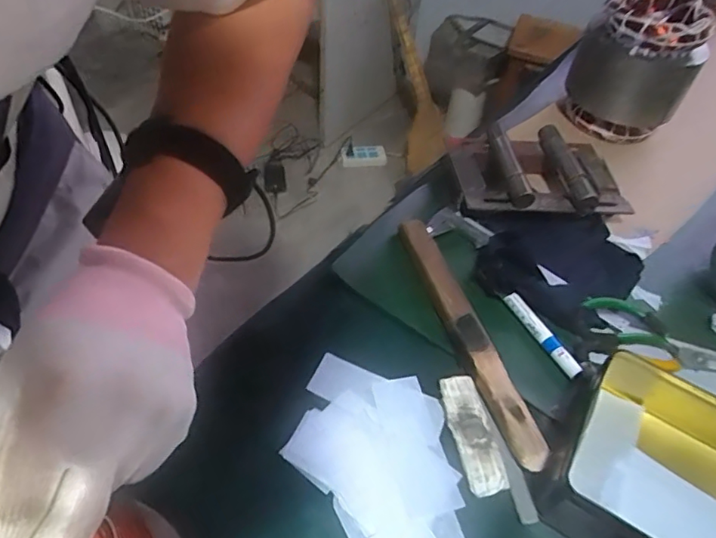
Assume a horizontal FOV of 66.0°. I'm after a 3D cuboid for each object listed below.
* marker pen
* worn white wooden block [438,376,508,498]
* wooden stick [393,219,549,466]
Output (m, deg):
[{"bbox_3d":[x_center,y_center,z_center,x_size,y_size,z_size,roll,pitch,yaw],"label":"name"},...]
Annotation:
[{"bbox_3d":[0.176,0.061,0.529,0.011,0.010,0.097,-21,54,-22],"label":"marker pen"},{"bbox_3d":[0.095,0.137,0.463,0.032,0.011,0.100,-7,50,-11],"label":"worn white wooden block"},{"bbox_3d":[0.100,0.055,0.521,0.029,0.019,0.273,-12,51,-15],"label":"wooden stick"}]

